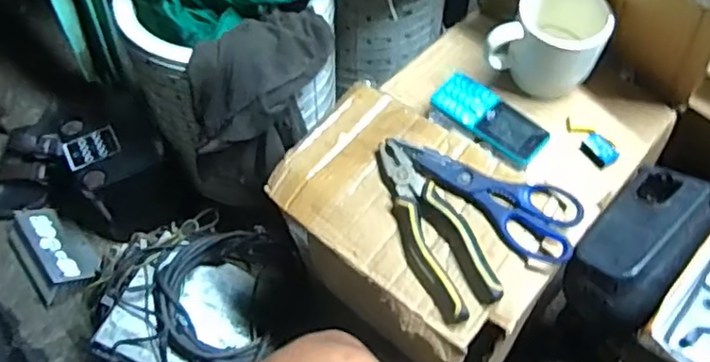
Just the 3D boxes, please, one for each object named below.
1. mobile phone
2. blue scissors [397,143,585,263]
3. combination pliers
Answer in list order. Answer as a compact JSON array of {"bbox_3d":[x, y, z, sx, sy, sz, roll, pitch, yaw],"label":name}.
[{"bbox_3d":[0.145,-0.068,0.677,0.054,0.009,0.128,-39,65,-22],"label":"mobile phone"},{"bbox_3d":[0.131,0.009,0.620,0.188,0.018,0.068,32,62,18],"label":"blue scissors"},{"bbox_3d":[0.073,0.041,0.620,0.057,0.031,0.193,-16,59,-11],"label":"combination pliers"}]

